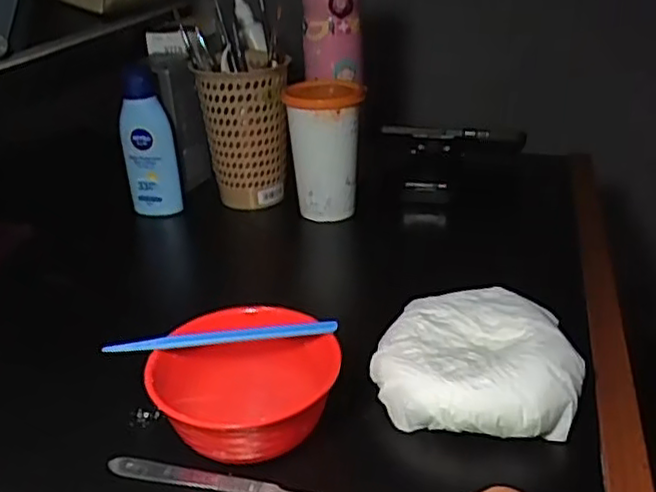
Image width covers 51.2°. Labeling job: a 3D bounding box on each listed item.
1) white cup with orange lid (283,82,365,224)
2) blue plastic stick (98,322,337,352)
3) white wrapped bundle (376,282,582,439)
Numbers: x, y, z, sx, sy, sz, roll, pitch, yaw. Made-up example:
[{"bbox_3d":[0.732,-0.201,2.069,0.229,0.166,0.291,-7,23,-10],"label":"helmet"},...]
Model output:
[{"bbox_3d":[-0.002,-0.094,0.679,0.072,0.126,0.076,3,27,8],"label":"white cup with orange lid"},{"bbox_3d":[-0.064,0.054,0.417,0.137,0.008,0.010,-4,26,-5],"label":"blue plastic stick"},{"bbox_3d":[0.096,0.072,0.438,0.125,0.042,0.112,8,28,18],"label":"white wrapped bundle"}]

